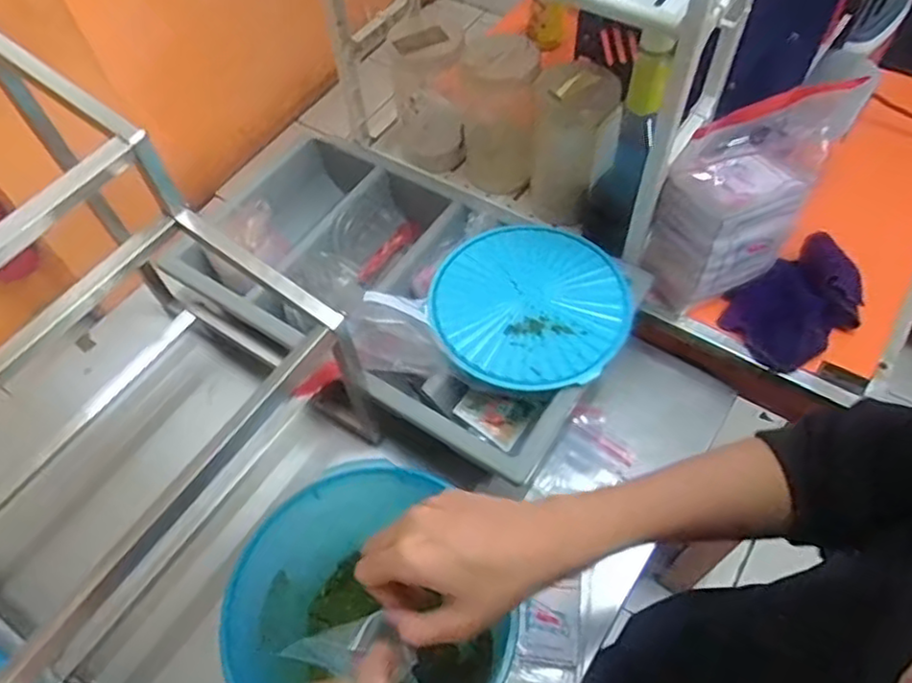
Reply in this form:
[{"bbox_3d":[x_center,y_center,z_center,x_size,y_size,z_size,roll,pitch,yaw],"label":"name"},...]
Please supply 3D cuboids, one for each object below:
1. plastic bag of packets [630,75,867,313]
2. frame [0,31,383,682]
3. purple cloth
[{"bbox_3d":[0.296,-0.137,0.676,0.175,0.223,0.079,-14,59,-7],"label":"plastic bag of packets"},{"bbox_3d":[-0.329,0.048,0.558,0.351,0.377,0.376,28,63,17],"label":"frame"},{"bbox_3d":[0.373,-0.039,0.730,0.146,0.021,0.103,-35,78,3],"label":"purple cloth"}]

